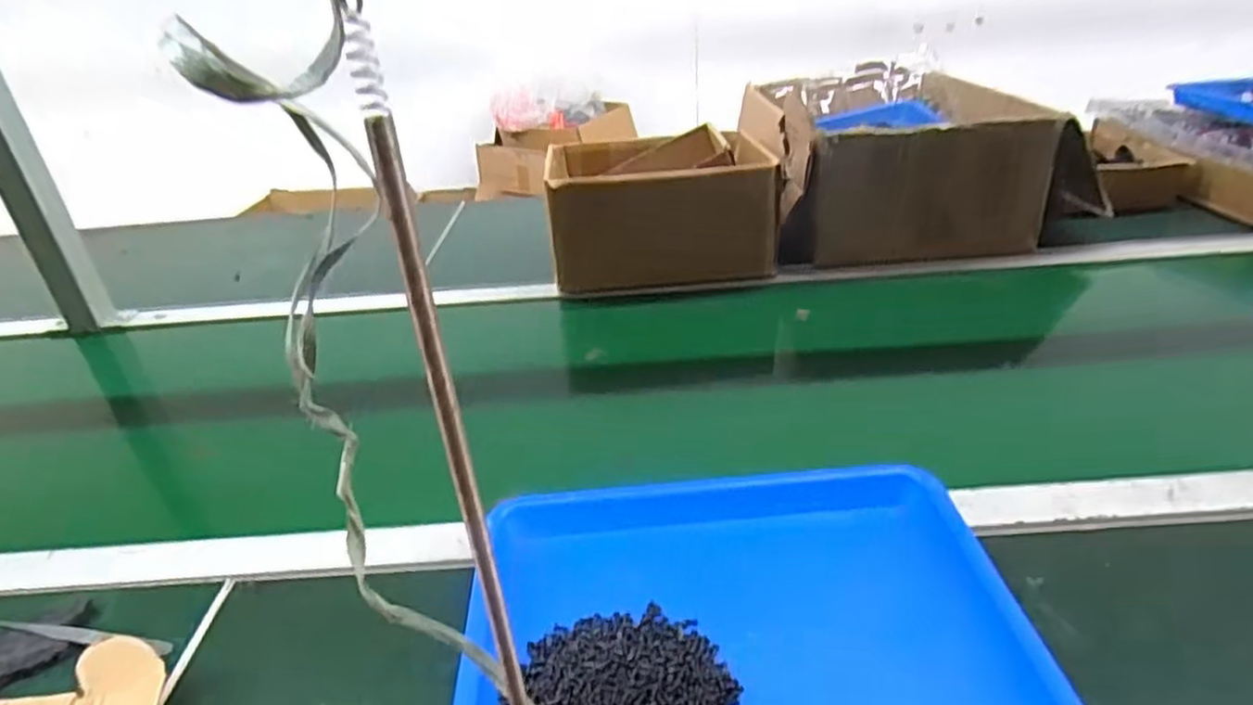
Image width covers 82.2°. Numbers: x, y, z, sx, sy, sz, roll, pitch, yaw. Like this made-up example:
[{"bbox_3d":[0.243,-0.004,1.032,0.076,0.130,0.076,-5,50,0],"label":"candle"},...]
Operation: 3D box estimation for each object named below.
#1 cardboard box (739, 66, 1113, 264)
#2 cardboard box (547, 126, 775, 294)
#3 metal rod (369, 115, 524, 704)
[{"bbox_3d":[0.390,-0.308,1.090,0.373,0.160,0.445,-3,30,3],"label":"cardboard box"},{"bbox_3d":[0.043,-0.200,0.991,0.275,0.156,0.237,-5,30,-1],"label":"cardboard box"},{"bbox_3d":[-0.055,0.065,0.265,0.007,0.290,0.004,-19,33,-24],"label":"metal rod"}]

